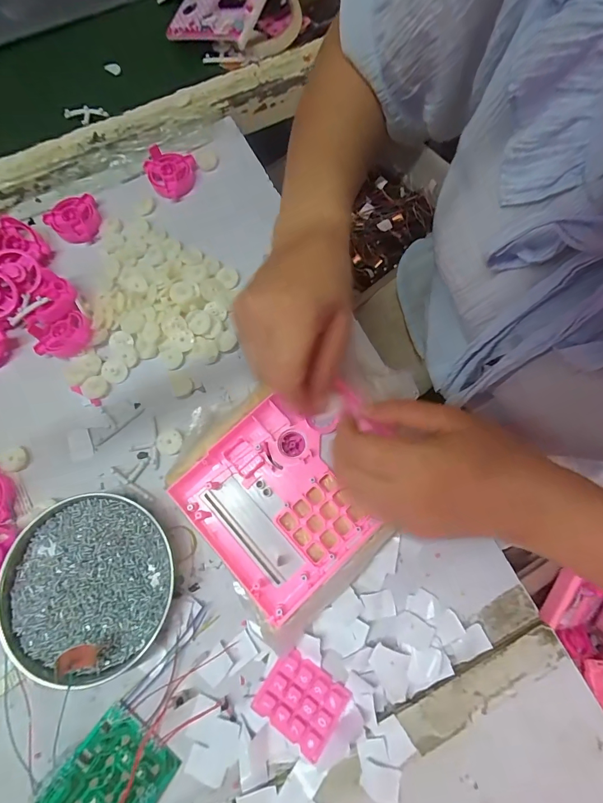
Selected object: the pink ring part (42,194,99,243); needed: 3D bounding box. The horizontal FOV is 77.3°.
[{"bbox_3d":[-0.243,-0.194,0.403,0.055,0.016,0.047,-29,76,-7],"label":"pink ring part"}]

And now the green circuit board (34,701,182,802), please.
[{"bbox_3d":[-0.139,0.274,0.272,0.071,0.015,0.070,38,76,10],"label":"green circuit board"}]

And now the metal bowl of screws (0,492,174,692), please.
[{"bbox_3d":[-0.173,0.147,0.304,0.128,0.025,0.133,0,74,1],"label":"metal bowl of screws"}]

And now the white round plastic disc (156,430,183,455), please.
[{"bbox_3d":[-0.120,0.037,0.346,0.024,0.007,0.021,-16,75,-4],"label":"white round plastic disc"}]

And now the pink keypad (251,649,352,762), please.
[{"bbox_3d":[0.000,0.225,0.280,0.060,0.006,0.047,34,77,9],"label":"pink keypad"}]

